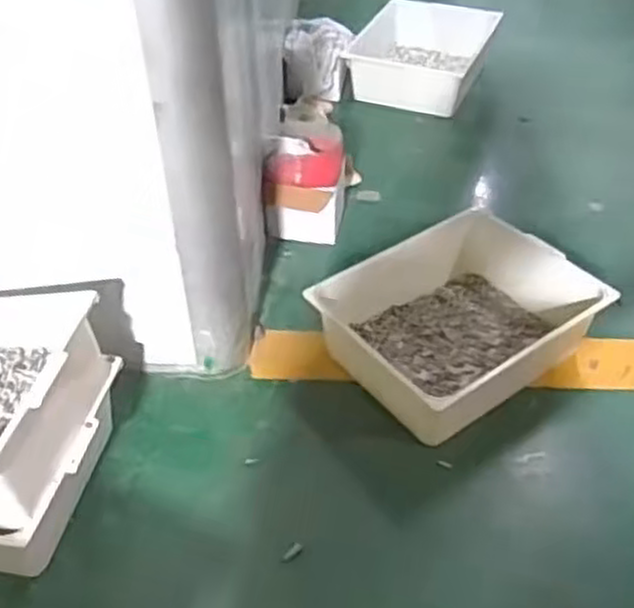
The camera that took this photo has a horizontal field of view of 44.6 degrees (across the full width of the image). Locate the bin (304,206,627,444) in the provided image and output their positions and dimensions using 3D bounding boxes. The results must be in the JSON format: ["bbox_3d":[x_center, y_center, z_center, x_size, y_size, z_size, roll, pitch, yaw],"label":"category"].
[{"bbox_3d":[0.209,0.018,1.155,0.372,0.128,0.286,-29,49,-26],"label":"bin"}]

